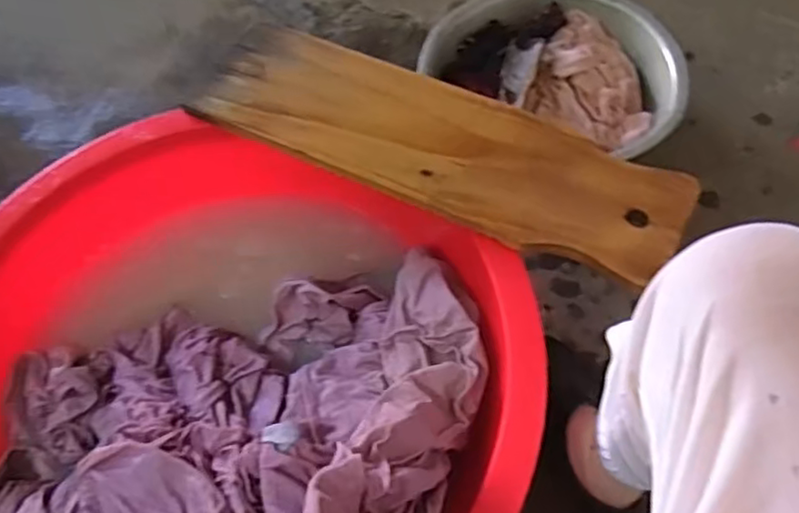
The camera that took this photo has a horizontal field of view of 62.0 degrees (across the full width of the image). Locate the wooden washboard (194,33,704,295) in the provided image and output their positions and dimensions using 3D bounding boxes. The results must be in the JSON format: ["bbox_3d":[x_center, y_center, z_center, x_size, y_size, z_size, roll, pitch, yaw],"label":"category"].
[{"bbox_3d":[0.042,-0.130,0.771,0.560,0.029,0.163,23,65,15],"label":"wooden washboard"}]

